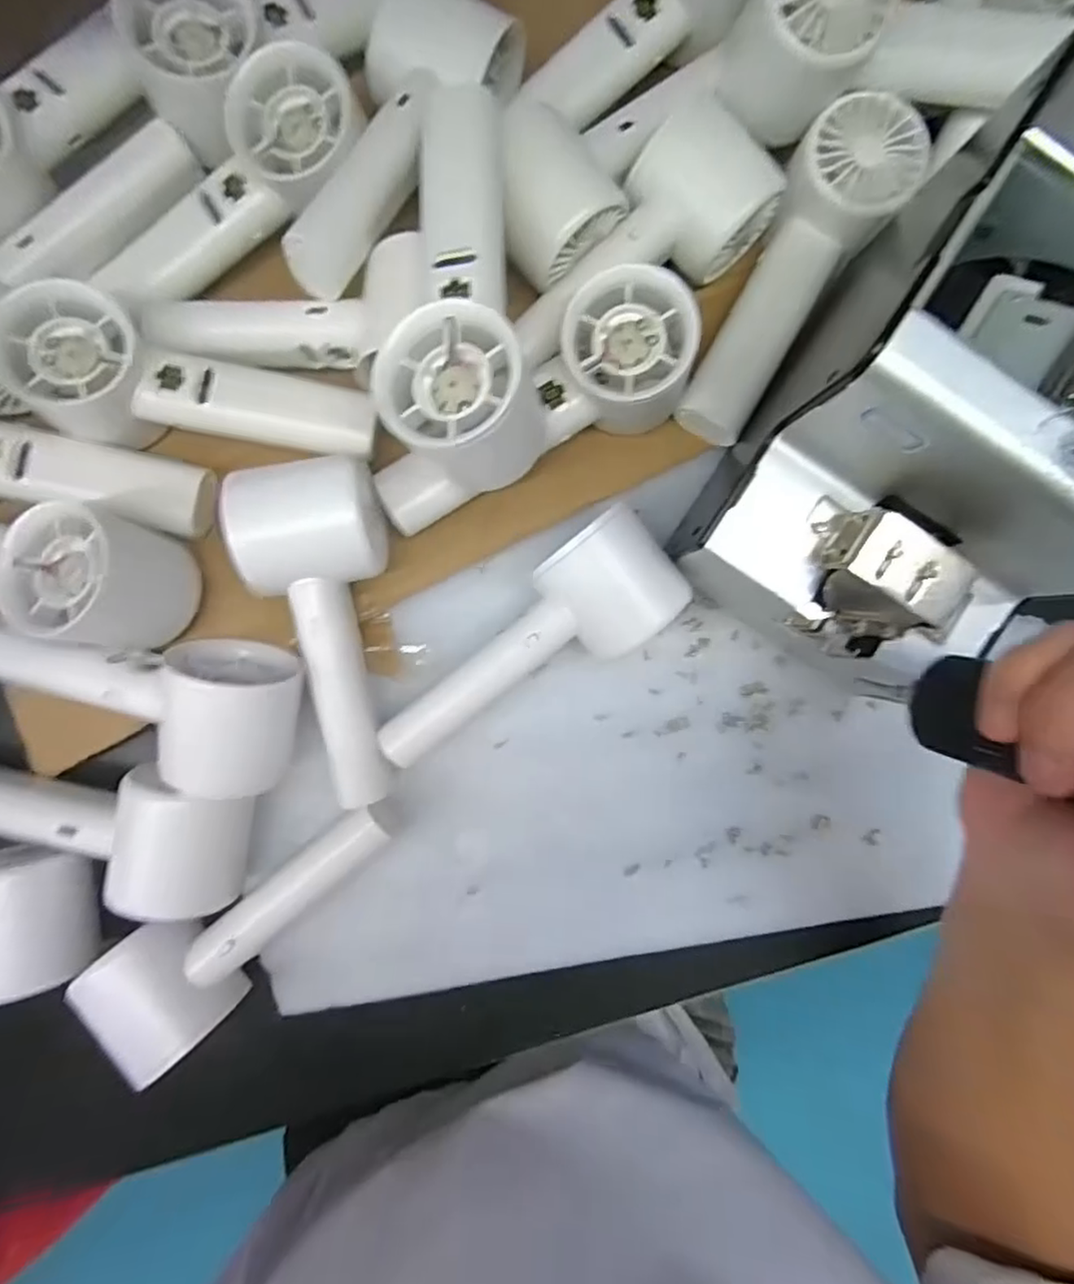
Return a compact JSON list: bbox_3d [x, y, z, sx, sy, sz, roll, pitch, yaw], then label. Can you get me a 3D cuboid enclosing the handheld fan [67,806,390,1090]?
[{"bbox_3d":[-0.132,0.127,0.307,0.144,0.047,0.054,-39,91,-2],"label":"handheld fan"}]

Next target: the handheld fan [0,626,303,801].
[{"bbox_3d":[-0.175,0.030,0.297,0.131,0.054,0.072,9,89,-2],"label":"handheld fan"}]

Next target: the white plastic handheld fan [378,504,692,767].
[{"bbox_3d":[-0.005,0.006,0.308,0.152,0.052,0.055,-39,91,-2],"label":"white plastic handheld fan"}]

